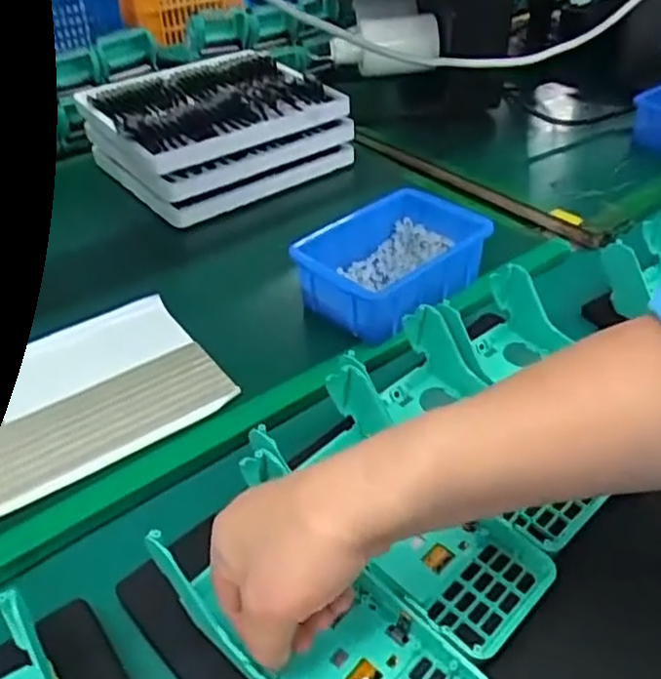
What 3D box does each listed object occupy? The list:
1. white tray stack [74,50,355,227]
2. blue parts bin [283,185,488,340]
[{"bbox_3d":[-0.127,-0.229,0.725,0.234,0.094,0.194,-25,44,-27],"label":"white tray stack"},{"bbox_3d":[0.050,-0.061,0.543,0.152,0.057,0.100,-30,46,-31],"label":"blue parts bin"}]

